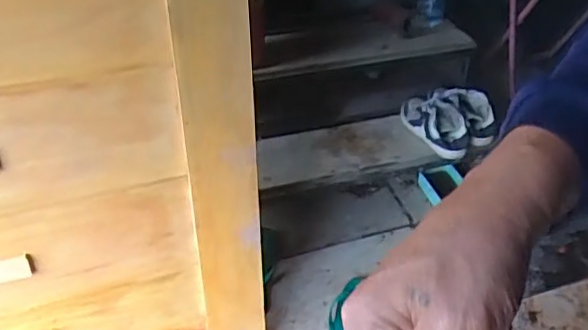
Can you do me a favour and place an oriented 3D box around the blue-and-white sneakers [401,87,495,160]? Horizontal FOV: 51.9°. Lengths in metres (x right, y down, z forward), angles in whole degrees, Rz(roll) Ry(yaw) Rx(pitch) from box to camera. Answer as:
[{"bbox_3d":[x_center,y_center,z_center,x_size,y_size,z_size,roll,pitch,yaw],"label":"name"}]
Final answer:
[{"bbox_3d":[0.422,-0.121,1.635,0.230,0.099,0.203,1,42,-3],"label":"blue-and-white sneakers"}]

